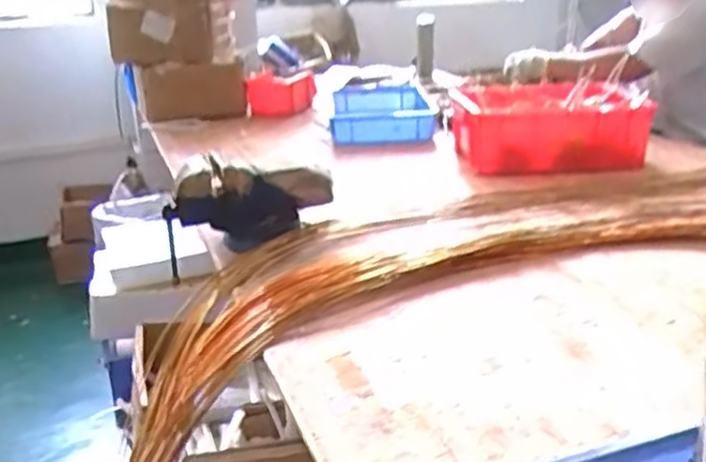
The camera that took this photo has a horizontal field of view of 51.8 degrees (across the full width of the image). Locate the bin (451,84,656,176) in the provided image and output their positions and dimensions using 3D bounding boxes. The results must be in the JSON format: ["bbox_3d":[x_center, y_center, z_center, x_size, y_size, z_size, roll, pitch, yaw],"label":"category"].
[{"bbox_3d":[0.424,-0.231,1.630,0.392,0.137,0.334,0,21,4],"label":"bin"}]

